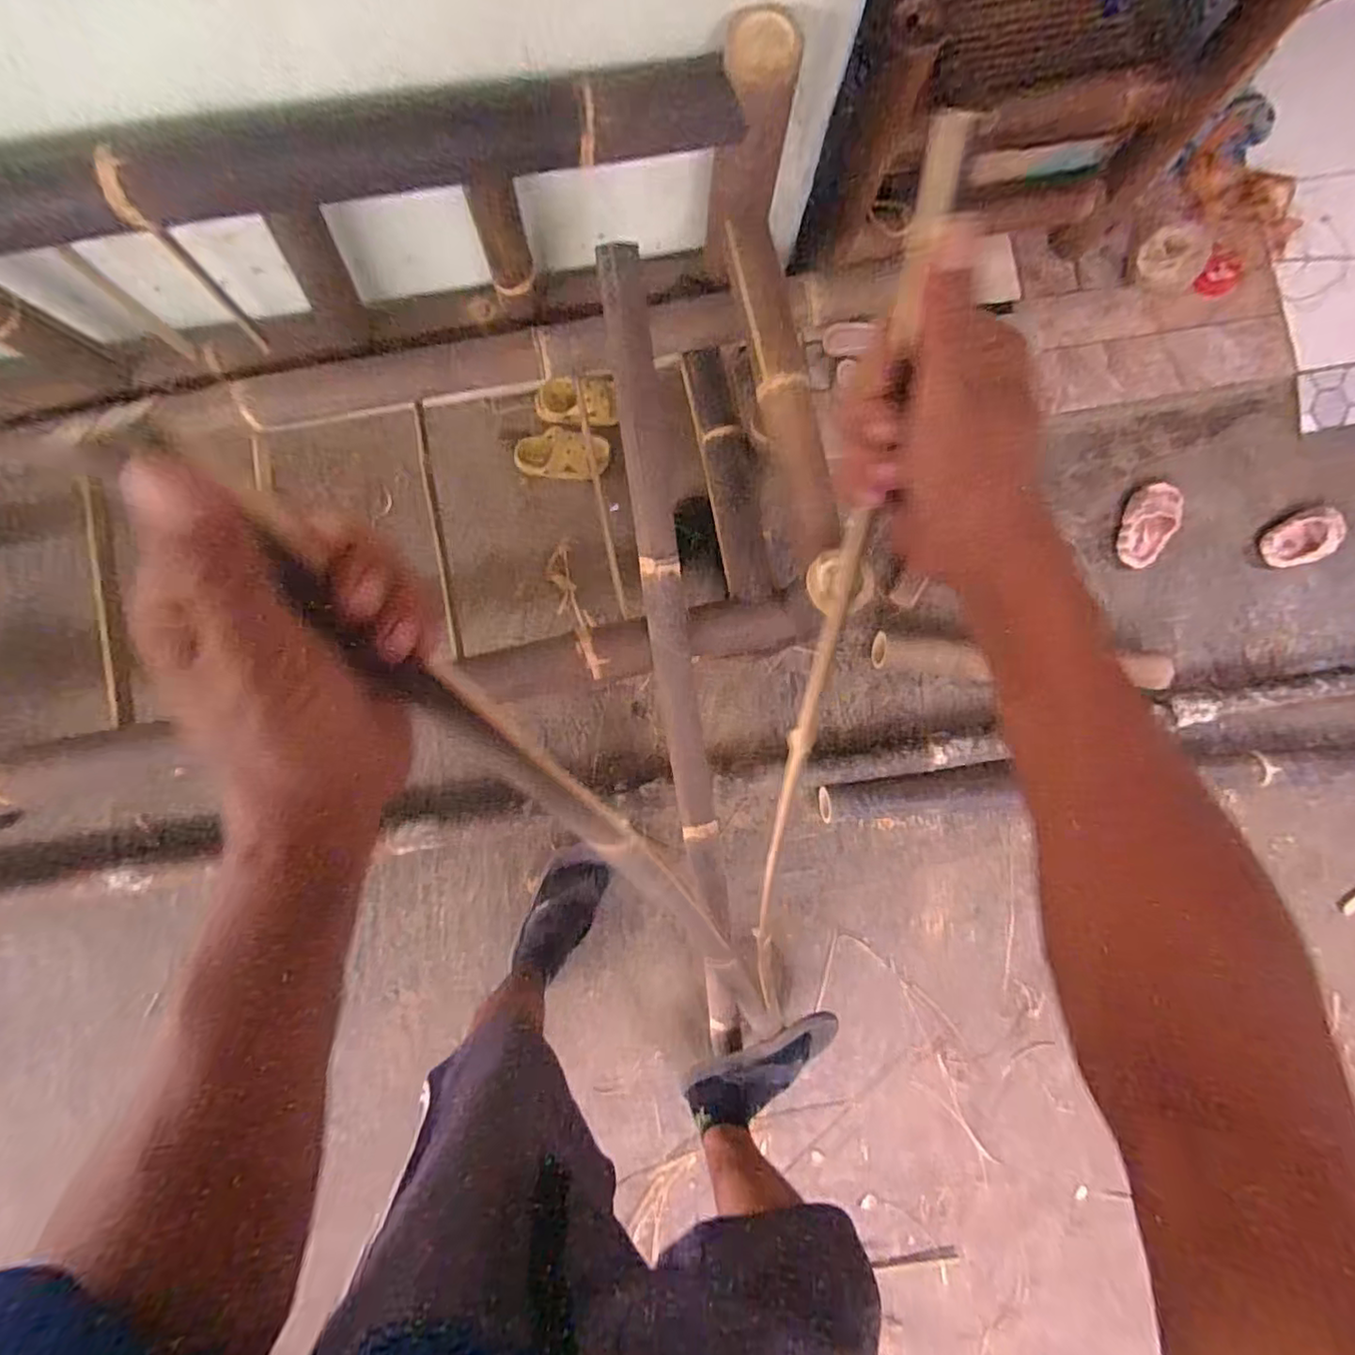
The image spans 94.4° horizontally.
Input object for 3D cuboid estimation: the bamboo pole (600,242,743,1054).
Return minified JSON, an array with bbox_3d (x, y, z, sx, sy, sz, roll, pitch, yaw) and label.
[{"bbox_3d":[0.009,0.061,0.883,0.051,0.049,1.152,-8,106,0],"label":"bamboo pole"}]

